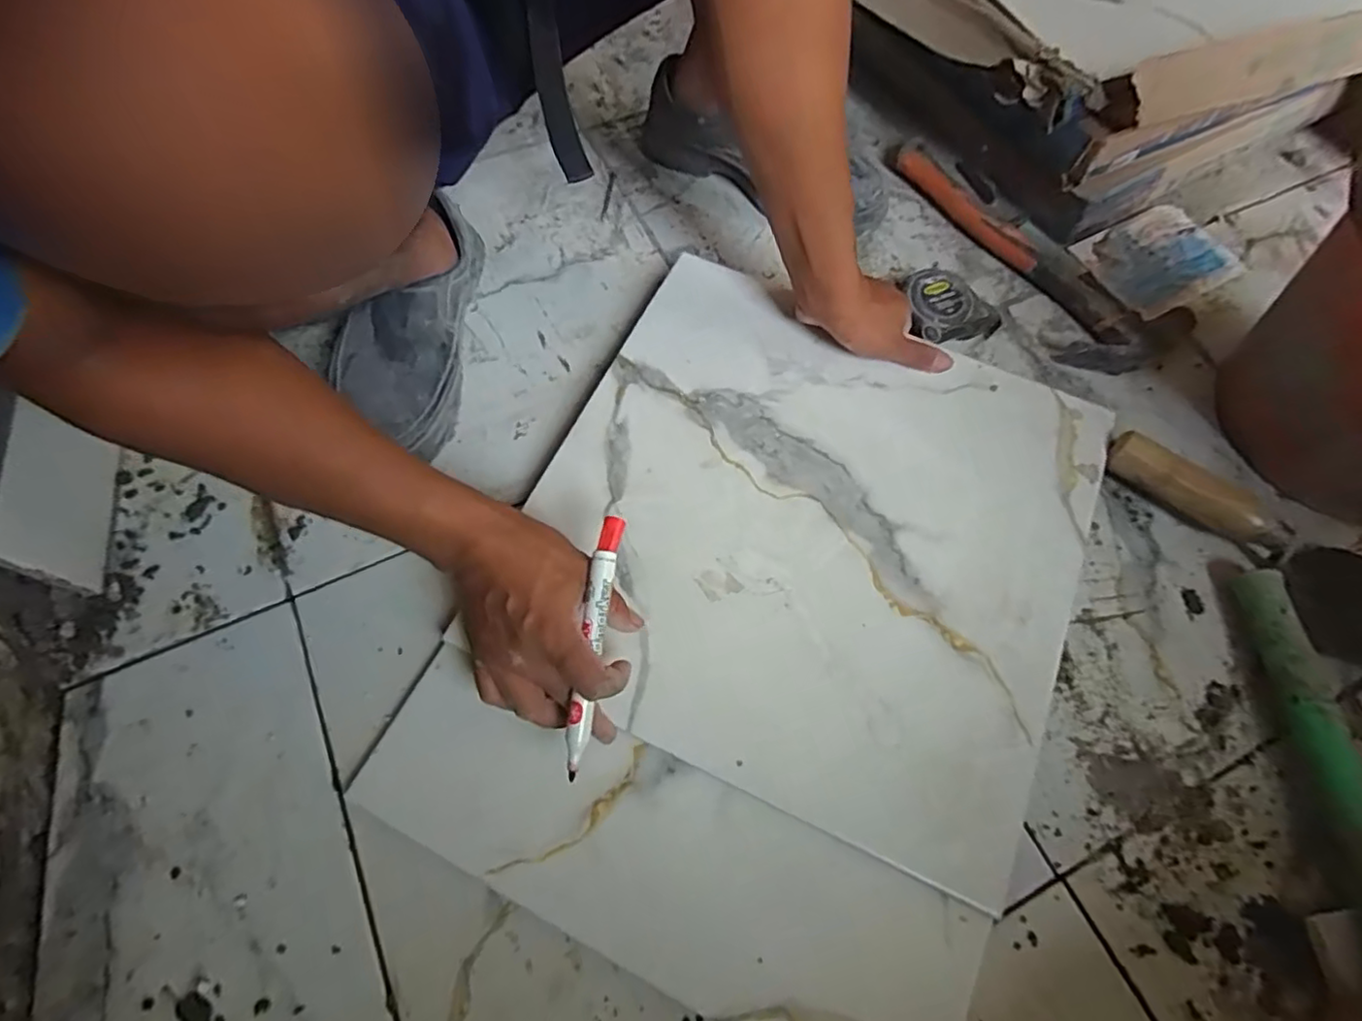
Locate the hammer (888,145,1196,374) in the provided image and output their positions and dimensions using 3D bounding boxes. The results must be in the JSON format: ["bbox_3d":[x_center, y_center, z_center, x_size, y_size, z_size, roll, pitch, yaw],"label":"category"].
[{"bbox_3d":[0.326,-0.260,0.625,0.102,0.027,0.329,-30,70,-14],"label":"hammer"}]

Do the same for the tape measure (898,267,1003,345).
[{"bbox_3d":[0.242,-0.184,0.588,0.081,0.039,0.066,-16,67,-8],"label":"tape measure"}]

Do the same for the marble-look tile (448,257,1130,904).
[{"bbox_3d":[0.094,0.008,0.492,0.394,0.015,0.385,24,67,9],"label":"marble-look tile"}]

